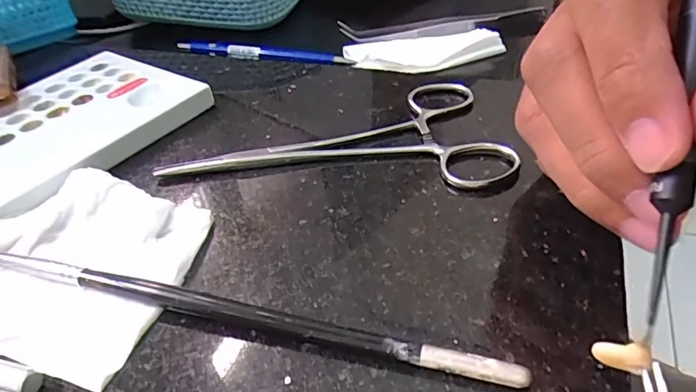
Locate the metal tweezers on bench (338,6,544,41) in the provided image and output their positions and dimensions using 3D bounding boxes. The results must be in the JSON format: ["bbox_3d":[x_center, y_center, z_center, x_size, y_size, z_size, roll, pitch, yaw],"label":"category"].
[{"bbox_3d":[0.064,-0.119,0.349,0.138,0.011,0.011,-7,40,0],"label":"metal tweezers on bench"}]

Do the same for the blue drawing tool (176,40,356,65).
[{"bbox_3d":[-0.062,-0.097,0.345,0.135,0.012,0.011,11,43,20],"label":"blue drawing tool"}]

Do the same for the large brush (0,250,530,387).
[{"bbox_3d":[-0.042,0.034,0.157,0.183,0.007,0.013,8,42,14],"label":"large brush"}]

